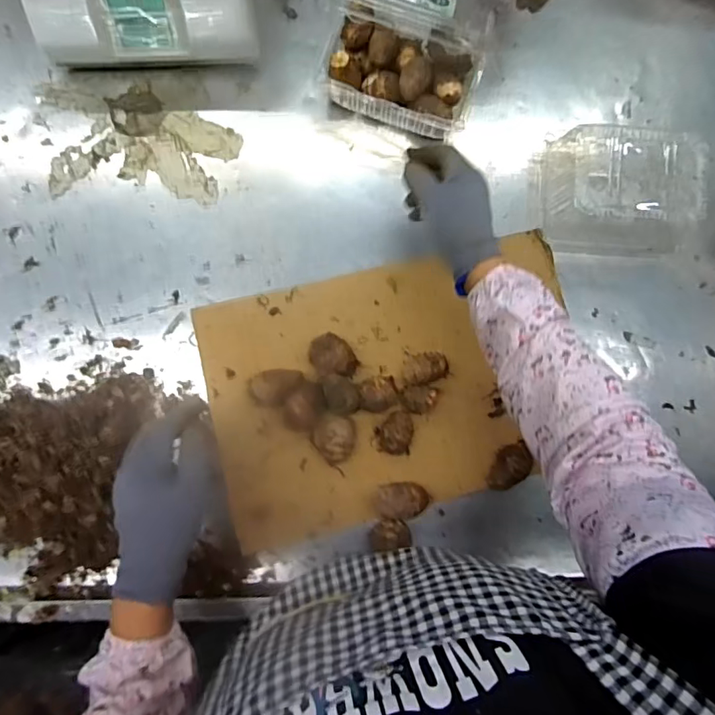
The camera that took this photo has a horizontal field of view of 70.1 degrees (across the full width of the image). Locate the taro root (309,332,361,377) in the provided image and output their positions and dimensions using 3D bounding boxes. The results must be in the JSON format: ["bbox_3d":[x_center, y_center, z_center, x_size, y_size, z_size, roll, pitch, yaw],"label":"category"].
[{"bbox_3d":[-0.028,0.001,0.555,0.044,0.043,0.051,-34,87,-7],"label":"taro root"}]

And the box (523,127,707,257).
[{"bbox_3d":[0.292,-0.186,0.574,0.159,0.082,0.122,0,84,-4],"label":"box"}]

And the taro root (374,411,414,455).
[{"bbox_3d":[0.041,0.081,0.553,0.040,0.025,0.046,13,83,-3],"label":"taro root"}]

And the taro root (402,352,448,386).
[{"bbox_3d":[0.074,0.012,0.563,0.052,0.032,0.034,-10,85,-5],"label":"taro root"}]

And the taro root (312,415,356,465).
[{"bbox_3d":[-0.024,0.085,0.548,0.047,0.028,0.046,0,84,-4],"label":"taro root"}]

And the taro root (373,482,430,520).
[{"bbox_3d":[0.046,0.152,0.549,0.057,0.040,0.037,-1,84,-4],"label":"taro root"}]

